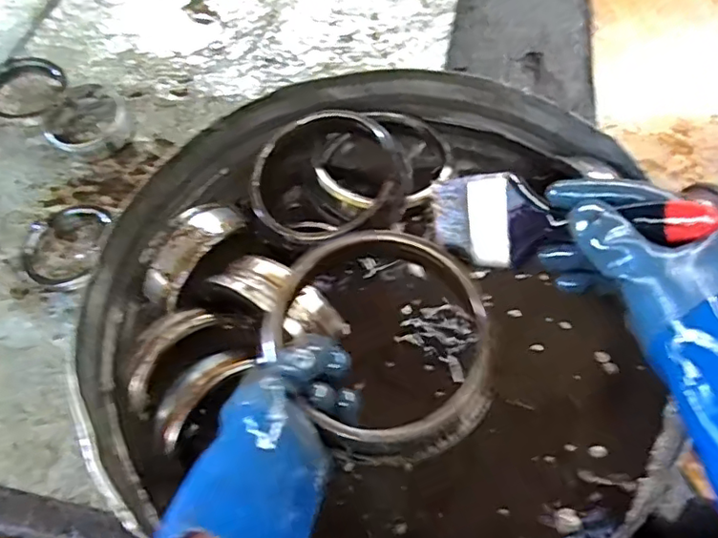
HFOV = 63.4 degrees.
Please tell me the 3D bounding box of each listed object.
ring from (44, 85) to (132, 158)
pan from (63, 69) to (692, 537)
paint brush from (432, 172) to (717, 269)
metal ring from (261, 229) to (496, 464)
[{"bbox_3d":[-0.582,-0.319,1.252,0.172,0.022,0.164,1,79,-3],"label":"ring"},{"bbox_3d":[-0.002,0.032,0.599,0.539,0.114,0.566,-3,58,5],"label":"pan"},{"bbox_3d":[0.134,-0.037,0.410,0.012,0.068,0.203,-10,7,-43],"label":"paint brush"},{"bbox_3d":[0.021,0.051,0.436,0.156,0.038,0.182,-36,79,-13],"label":"metal ring"}]

